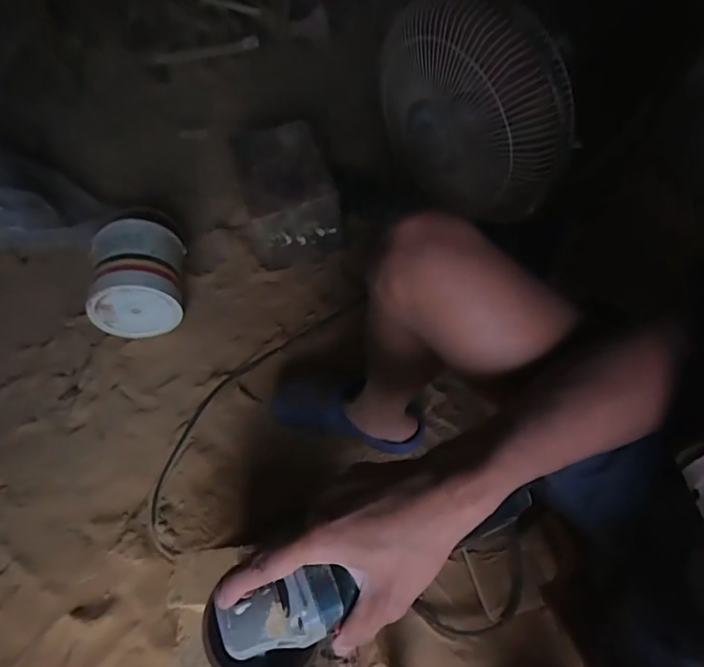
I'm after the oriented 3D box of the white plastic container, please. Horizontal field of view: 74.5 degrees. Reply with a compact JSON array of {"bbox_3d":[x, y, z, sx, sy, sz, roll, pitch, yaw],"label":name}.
[{"bbox_3d":[-0.451,-0.114,0.981,0.174,0.179,0.180,-10,57,-2],"label":"white plastic container"}]

